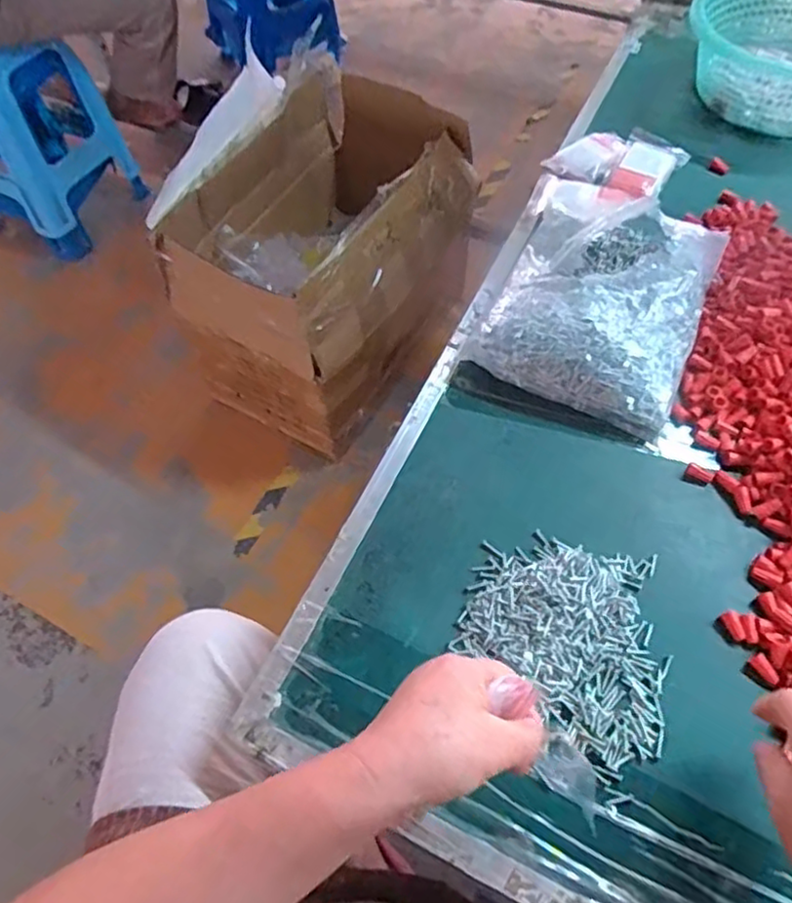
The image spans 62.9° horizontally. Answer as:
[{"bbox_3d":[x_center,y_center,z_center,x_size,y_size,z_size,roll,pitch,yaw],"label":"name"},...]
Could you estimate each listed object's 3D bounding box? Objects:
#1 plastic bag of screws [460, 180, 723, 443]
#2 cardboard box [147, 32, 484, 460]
[{"bbox_3d":[0.213,-0.186,0.662,0.206,0.064,0.317,21,62,15],"label":"plastic bag of screws"},{"bbox_3d":[-0.140,-0.454,1.431,0.461,0.448,0.690,25,63,17],"label":"cardboard box"}]

